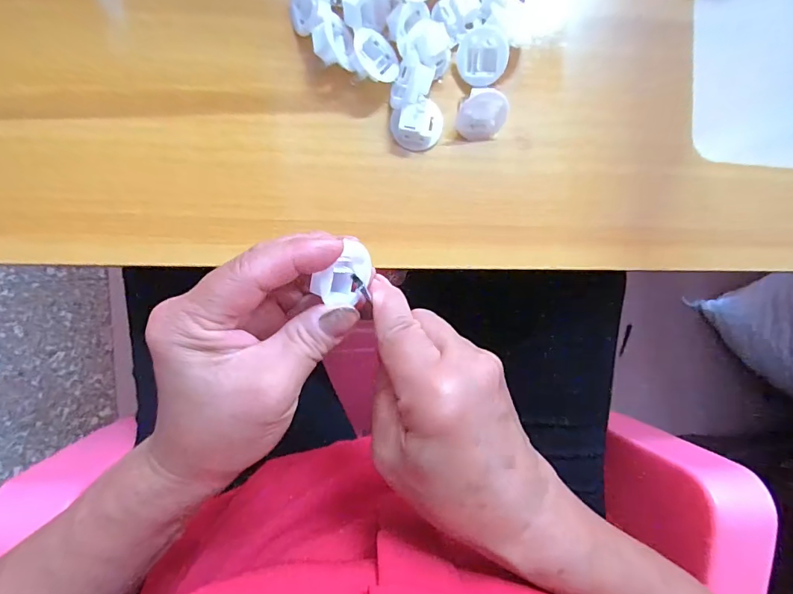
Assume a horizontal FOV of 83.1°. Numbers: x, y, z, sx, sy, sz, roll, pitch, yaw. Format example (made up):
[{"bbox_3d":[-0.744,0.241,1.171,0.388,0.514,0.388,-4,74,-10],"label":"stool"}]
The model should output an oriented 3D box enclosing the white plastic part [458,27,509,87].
[{"bbox_3d":[0.055,-0.151,0.284,0.031,0.011,0.033,-41,85,22],"label":"white plastic part"}]

